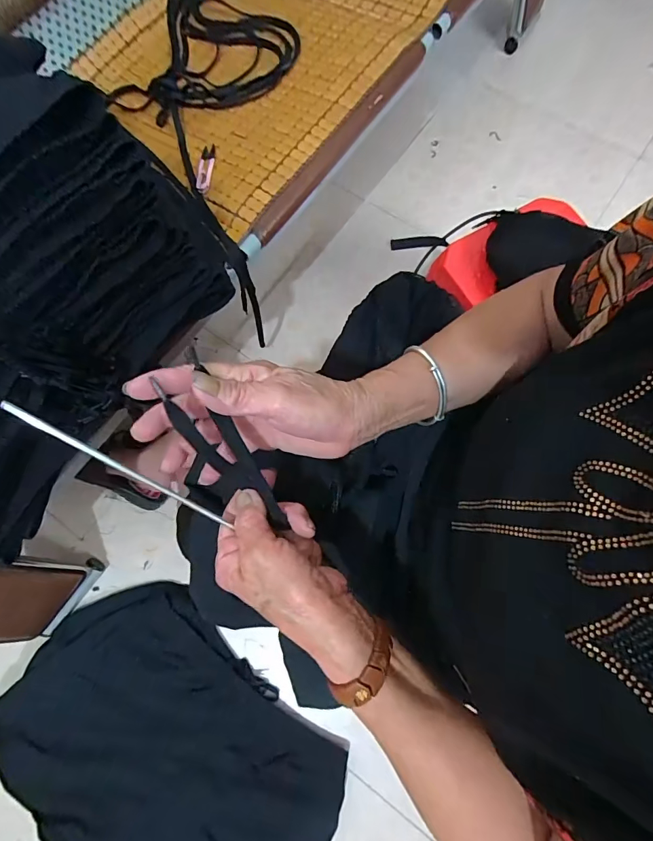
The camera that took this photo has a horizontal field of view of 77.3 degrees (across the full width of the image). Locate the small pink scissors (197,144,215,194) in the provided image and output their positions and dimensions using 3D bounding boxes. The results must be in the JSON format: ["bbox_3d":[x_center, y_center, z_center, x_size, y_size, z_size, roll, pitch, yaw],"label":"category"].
[{"bbox_3d":[-0.192,-0.401,0.650,0.021,0.011,0.104,0,73,0],"label":"small pink scissors"}]

